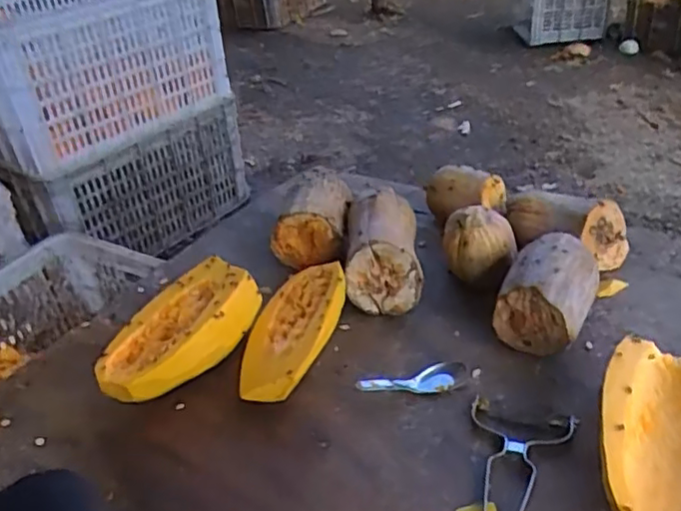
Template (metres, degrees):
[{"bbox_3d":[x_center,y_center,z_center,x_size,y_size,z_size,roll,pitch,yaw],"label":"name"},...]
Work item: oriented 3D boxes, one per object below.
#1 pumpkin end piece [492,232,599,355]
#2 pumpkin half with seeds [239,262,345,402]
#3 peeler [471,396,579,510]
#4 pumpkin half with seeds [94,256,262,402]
[{"bbox_3d":[0.231,0.042,0.715,0.095,0.091,0.135,13,37,27],"label":"pumpkin end piece"},{"bbox_3d":[-0.049,0.081,0.733,0.103,0.059,0.216,2,33,13],"label":"pumpkin half with seeds"},{"bbox_3d":[0.152,0.188,0.578,0.098,0.011,0.146,9,35,23],"label":"peeler"},{"bbox_3d":[-0.179,0.091,0.719,0.123,0.077,0.199,11,36,25],"label":"pumpkin half with seeds"}]

